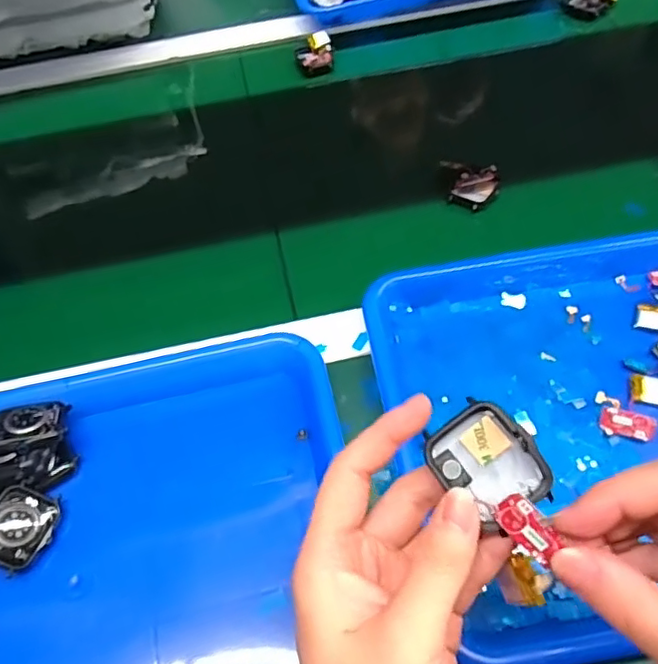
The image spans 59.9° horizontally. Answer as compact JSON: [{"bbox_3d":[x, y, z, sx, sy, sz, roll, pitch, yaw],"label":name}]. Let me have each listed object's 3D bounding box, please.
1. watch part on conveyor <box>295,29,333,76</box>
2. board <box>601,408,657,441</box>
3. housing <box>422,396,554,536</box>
[{"bbox_3d":[-0.017,-0.304,0.626,0.040,0.015,0.057,-7,57,0],"label":"watch part on conveyor"},{"bbox_3d":[0.186,0.058,0.356,0.029,0.004,0.016,8,79,20],"label":"board"},{"bbox_3d":[0.063,0.052,0.227,0.036,0.017,0.045,-31,64,-14],"label":"housing"}]

